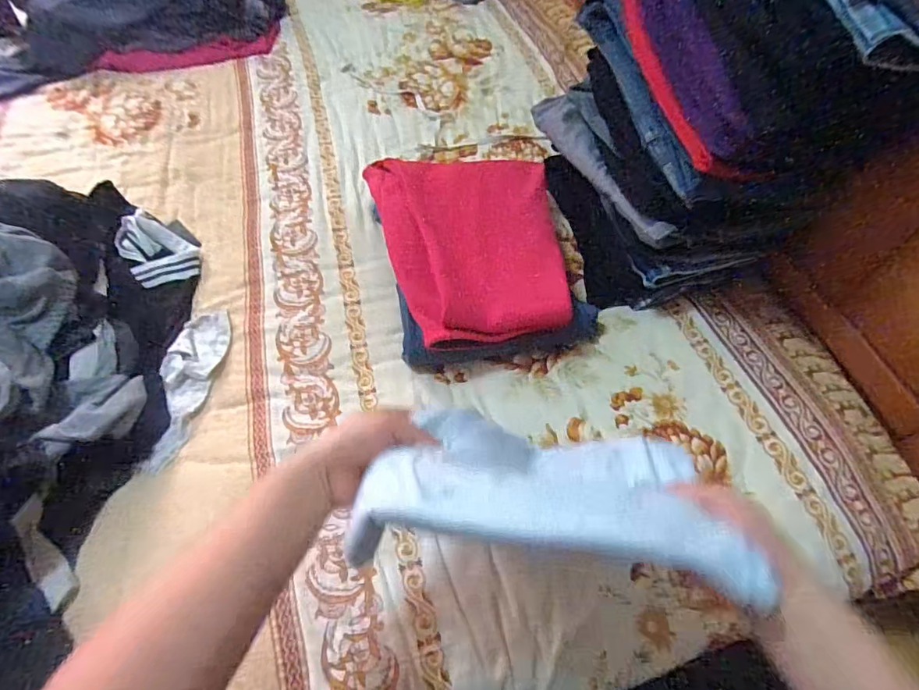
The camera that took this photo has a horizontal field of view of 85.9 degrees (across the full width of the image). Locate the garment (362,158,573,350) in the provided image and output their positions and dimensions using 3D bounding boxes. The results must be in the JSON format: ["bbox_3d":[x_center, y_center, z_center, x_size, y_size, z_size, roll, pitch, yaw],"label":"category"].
[{"bbox_3d":[0.018,-0.155,0.702,0.240,0.034,0.329,-11,60,-6],"label":"garment"}]

